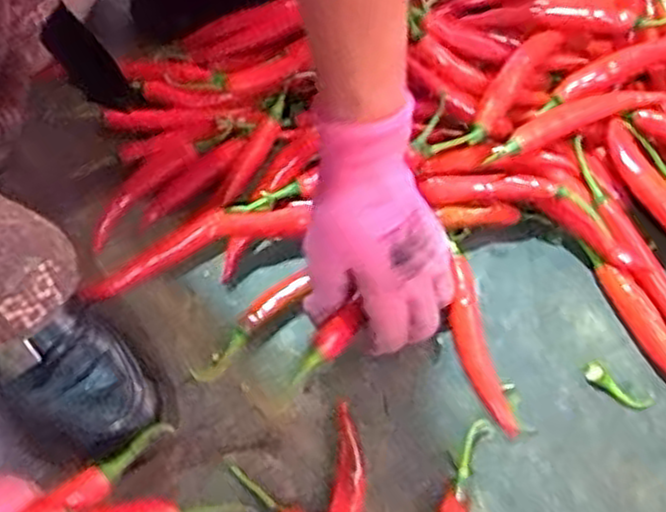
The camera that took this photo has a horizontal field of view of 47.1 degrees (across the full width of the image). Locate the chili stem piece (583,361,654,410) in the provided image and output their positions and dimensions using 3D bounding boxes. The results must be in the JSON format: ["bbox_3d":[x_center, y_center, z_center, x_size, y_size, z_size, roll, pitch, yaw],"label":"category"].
[{"bbox_3d":[0.190,0.088,0.512,0.047,0.006,0.015,35,75,12],"label":"chili stem piece"}]

